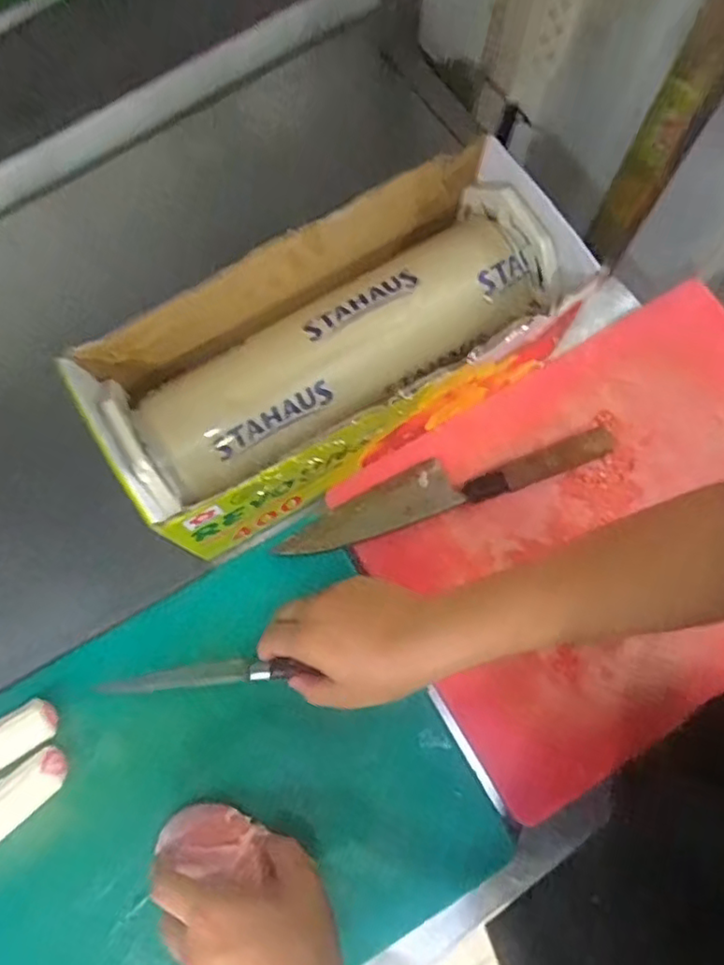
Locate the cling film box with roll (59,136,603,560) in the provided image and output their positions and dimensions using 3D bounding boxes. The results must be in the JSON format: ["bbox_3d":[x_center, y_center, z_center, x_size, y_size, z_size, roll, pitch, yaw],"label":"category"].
[{"bbox_3d":[-0.018,-0.100,0.492,0.345,0.114,0.167,-32,78,-8],"label":"cling film box with roll"}]

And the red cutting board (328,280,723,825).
[{"bbox_3d":[0.207,0.031,0.520,0.387,0.023,0.298,-32,78,-7],"label":"red cutting board"}]

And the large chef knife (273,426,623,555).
[{"bbox_3d":[0.069,0.002,0.517,0.277,0.021,0.041,-17,76,-5],"label":"large chef knife"}]

